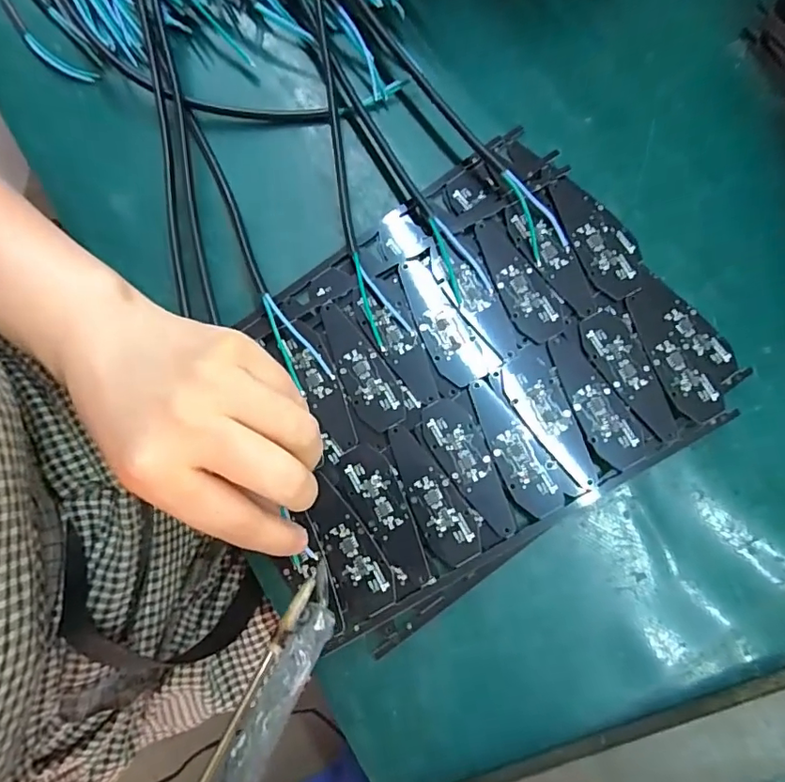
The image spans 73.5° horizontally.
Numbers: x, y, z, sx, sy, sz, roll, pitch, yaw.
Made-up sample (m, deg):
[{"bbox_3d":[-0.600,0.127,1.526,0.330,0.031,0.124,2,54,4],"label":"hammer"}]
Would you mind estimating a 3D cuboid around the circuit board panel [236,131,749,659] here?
[{"bbox_3d":[0.028,-0.009,0.252,0.223,0.013,0.169,-32,80,-5],"label":"circuit board panel"}]

